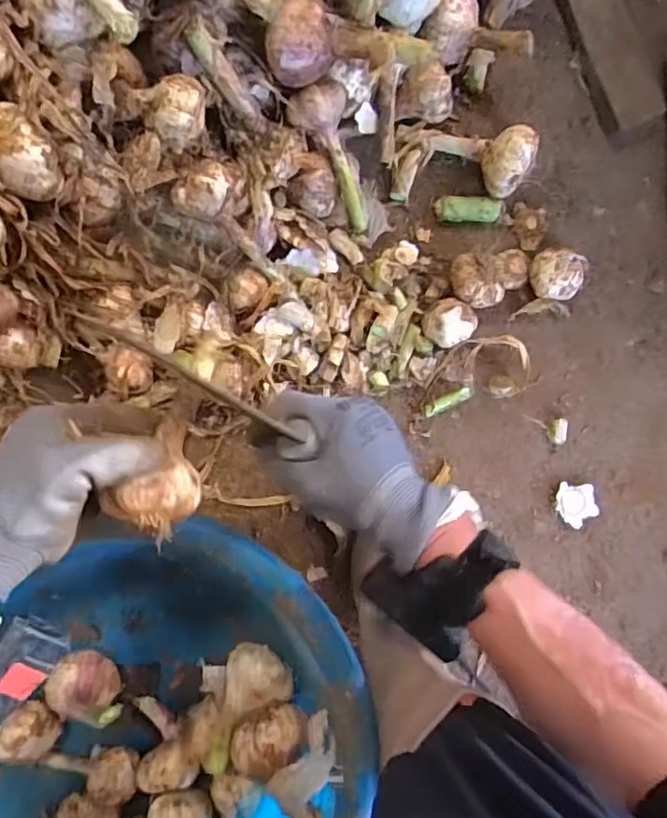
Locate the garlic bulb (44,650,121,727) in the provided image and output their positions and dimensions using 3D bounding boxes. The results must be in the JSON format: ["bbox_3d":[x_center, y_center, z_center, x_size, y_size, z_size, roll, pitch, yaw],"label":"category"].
[{"bbox_3d":[-0.197,0.218,0.455,0.056,0.047,0.045,19,88,-6],"label":"garlic bulb"}]

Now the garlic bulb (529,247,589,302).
[{"bbox_3d":[0.200,-0.120,0.522,0.044,0.038,0.044,1,90,-6],"label":"garlic bulb"}]

